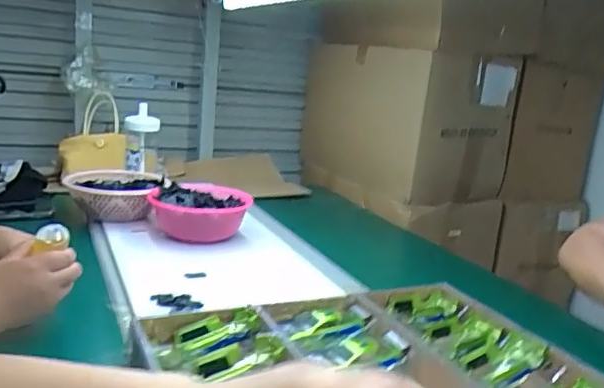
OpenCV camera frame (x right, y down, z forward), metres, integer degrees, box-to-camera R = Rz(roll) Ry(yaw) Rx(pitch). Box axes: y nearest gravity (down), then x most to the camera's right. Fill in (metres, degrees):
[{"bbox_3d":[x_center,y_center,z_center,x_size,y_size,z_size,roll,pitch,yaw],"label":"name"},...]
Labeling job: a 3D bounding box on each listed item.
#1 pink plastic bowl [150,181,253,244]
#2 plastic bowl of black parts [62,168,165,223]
[{"bbox_3d":[-0.203,0.042,1.112,0.189,0.094,0.209,0,15,-18],"label":"pink plastic bowl"},{"bbox_3d":[-0.389,0.005,1.166,0.185,0.077,0.198,4,15,-4],"label":"plastic bowl of black parts"}]

